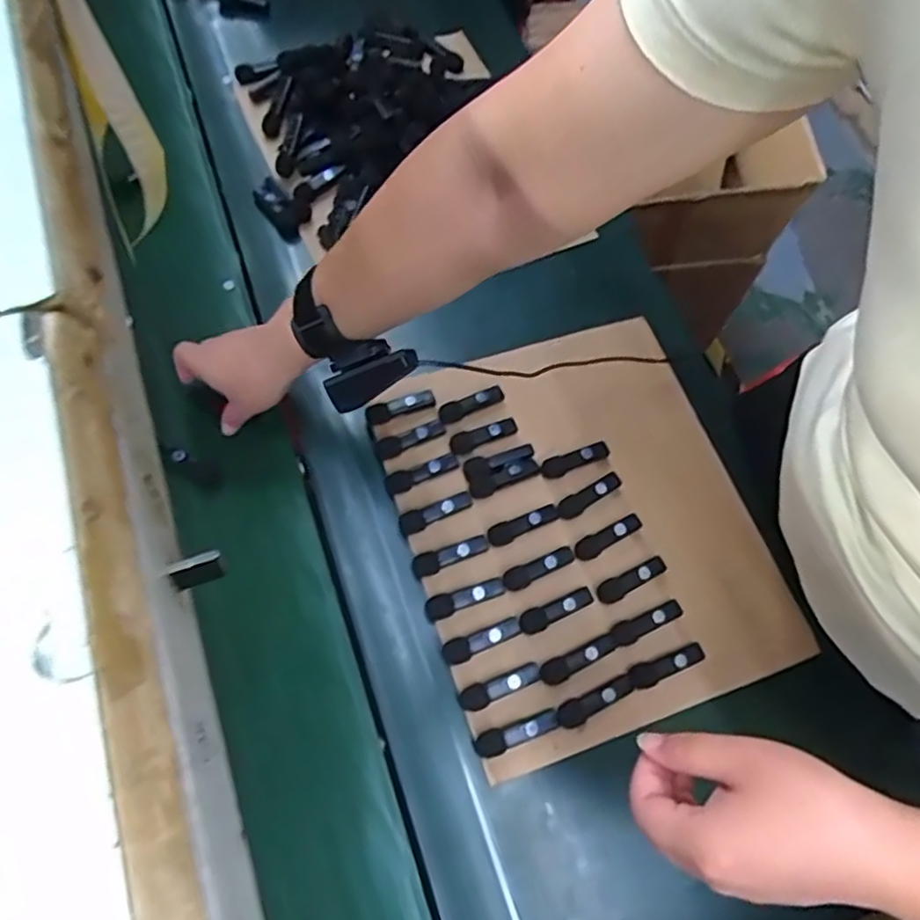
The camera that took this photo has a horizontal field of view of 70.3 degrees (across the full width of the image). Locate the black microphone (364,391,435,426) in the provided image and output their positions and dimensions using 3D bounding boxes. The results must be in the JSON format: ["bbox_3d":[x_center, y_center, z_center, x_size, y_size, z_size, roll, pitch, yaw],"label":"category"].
[{"bbox_3d":[-0.055,-0.047,0.603,0.066,0.010,0.020,-17,70,-9],"label":"black microphone"}]

